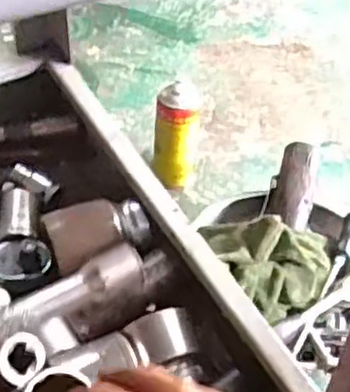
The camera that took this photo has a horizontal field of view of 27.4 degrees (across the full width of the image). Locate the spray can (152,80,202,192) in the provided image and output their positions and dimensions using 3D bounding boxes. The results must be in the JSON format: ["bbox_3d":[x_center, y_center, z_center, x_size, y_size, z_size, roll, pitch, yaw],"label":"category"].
[{"bbox_3d":[0.001,-0.079,1.044,0.062,0.171,0.051,7,45,2],"label":"spray can"}]

